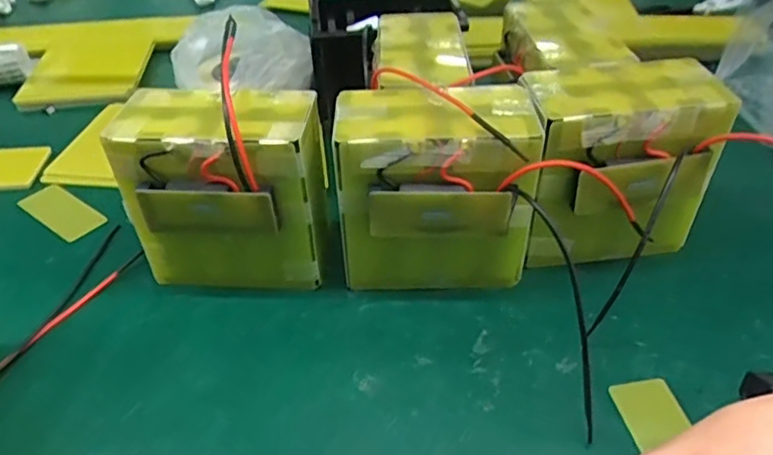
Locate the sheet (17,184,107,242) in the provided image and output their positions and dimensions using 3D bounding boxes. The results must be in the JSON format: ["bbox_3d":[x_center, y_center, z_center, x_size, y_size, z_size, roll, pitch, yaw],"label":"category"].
[{"bbox_3d":[-0.311,-0.016,0.561,0.101,0.004,0.039,26,50,28],"label":"sheet"}]

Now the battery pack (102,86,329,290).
[{"bbox_3d":[-0.119,-0.026,0.450,0.137,0.148,0.079,1,43,4],"label":"battery pack"}]

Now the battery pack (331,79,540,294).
[{"bbox_3d":[0.037,-0.024,0.443,0.137,0.150,0.084,-1,42,1],"label":"battery pack"}]

